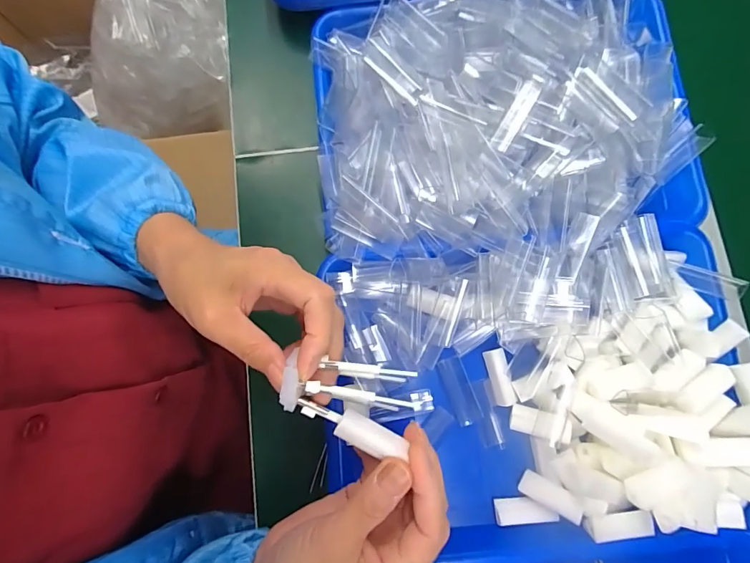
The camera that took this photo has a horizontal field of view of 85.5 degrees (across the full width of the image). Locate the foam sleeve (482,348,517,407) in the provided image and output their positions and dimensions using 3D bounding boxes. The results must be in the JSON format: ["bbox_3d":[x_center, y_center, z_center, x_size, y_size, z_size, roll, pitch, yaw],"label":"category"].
[{"bbox_3d":[0.103,0.080,0.335,0.015,0.012,0.046,-13,80,-3],"label":"foam sleeve"}]

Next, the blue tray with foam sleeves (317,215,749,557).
[{"bbox_3d":[0.129,0.080,0.320,0.309,0.067,0.225,-5,80,-1],"label":"blue tray with foam sleeves"}]

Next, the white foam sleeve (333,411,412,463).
[{"bbox_3d":[-0.002,0.091,0.237,0.041,0.009,0.017,23,80,5],"label":"white foam sleeve"}]

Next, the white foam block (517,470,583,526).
[{"bbox_3d":[0.135,0.164,0.311,0.045,0.006,0.018,21,79,33],"label":"white foam block"}]

